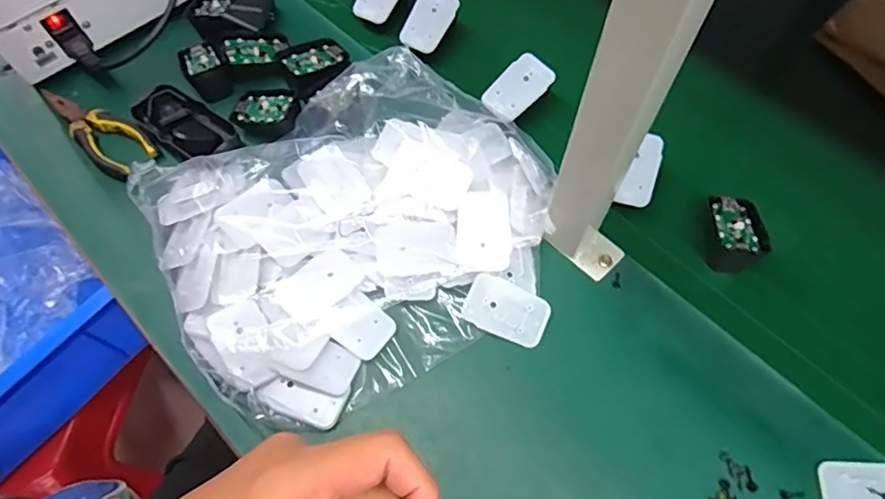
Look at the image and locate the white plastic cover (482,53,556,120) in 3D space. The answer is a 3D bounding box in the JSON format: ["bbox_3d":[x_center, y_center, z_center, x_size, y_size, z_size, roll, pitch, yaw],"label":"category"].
[{"bbox_3d":[0.075,-0.159,0.544,0.066,0.004,0.043,-45,78,1],"label":"white plastic cover"}]

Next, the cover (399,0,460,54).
[{"bbox_3d":[-0.015,-0.241,0.585,0.042,0.008,0.068,30,92,4],"label":"cover"}]

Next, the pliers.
[{"bbox_3d":[-0.346,-0.124,0.553,0.141,0.018,0.051,40,72,18],"label":"pliers"}]

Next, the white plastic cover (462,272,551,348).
[{"bbox_3d":[0.053,0.051,0.460,0.068,0.006,0.045,21,81,4],"label":"white plastic cover"}]

